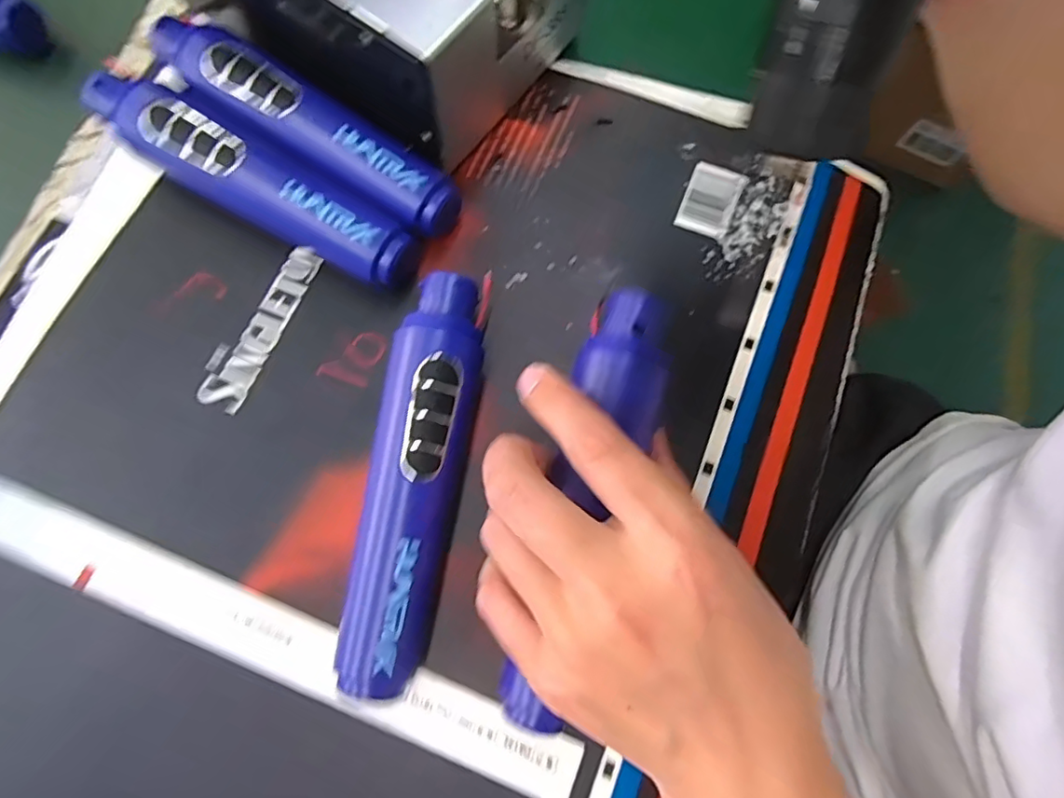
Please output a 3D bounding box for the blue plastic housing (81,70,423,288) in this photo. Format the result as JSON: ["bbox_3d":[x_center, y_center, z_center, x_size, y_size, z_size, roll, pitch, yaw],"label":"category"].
[{"bbox_3d":[-0.134,-0.104,0.280,0.176,0.041,0.035,31,77,7],"label":"blue plastic housing"}]

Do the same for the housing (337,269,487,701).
[{"bbox_3d":[-0.046,0.030,0.246,0.037,0.039,0.167,7,75,1],"label":"housing"}]

